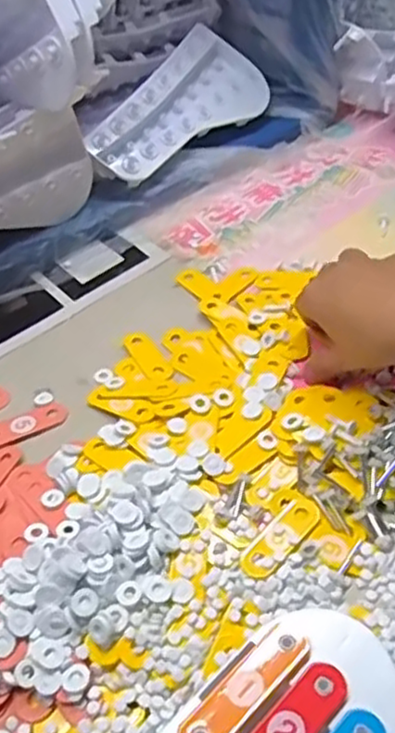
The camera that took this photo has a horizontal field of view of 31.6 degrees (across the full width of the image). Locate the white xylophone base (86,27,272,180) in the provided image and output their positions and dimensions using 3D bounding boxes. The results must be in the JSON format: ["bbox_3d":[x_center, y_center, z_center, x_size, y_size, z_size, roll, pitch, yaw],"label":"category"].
[{"bbox_3d":[-0.012,-0.270,0.746,0.109,0.024,0.229,35,63,-1],"label":"white xylophone base"}]

